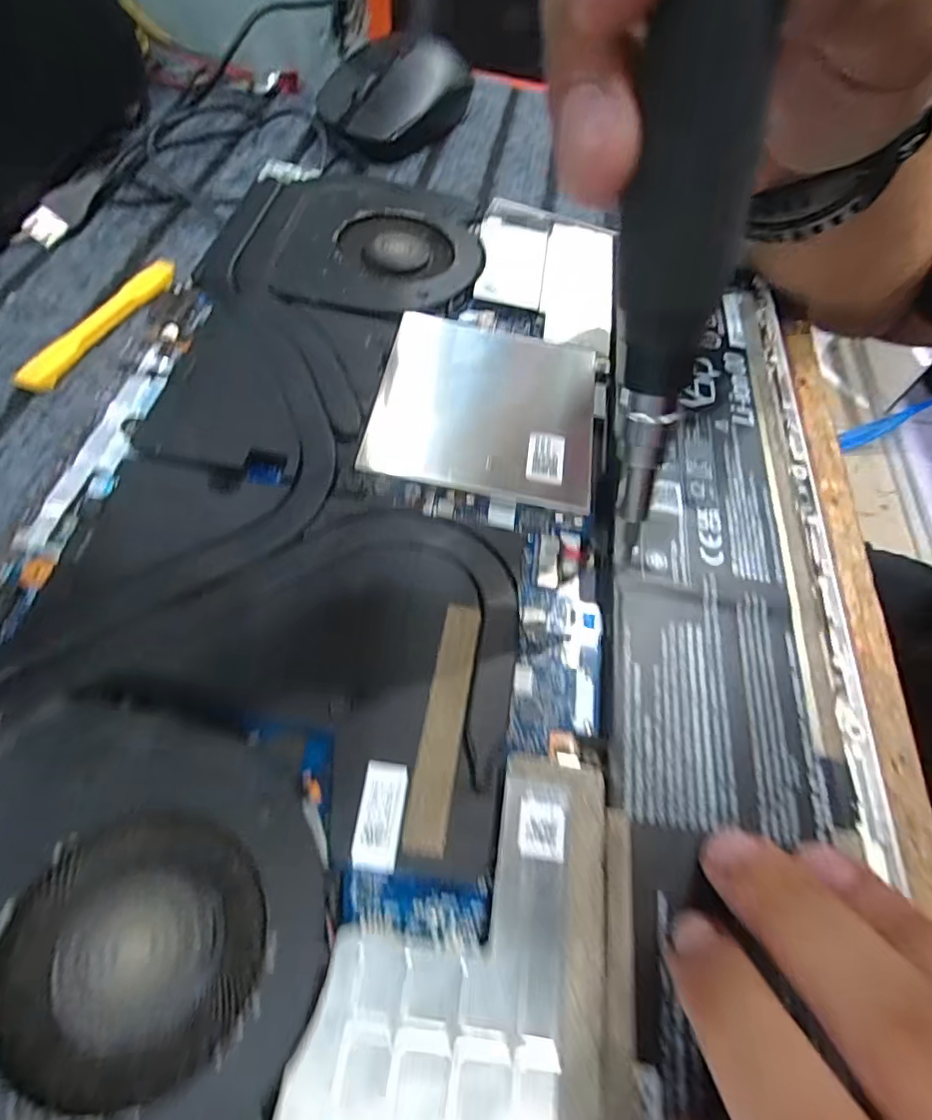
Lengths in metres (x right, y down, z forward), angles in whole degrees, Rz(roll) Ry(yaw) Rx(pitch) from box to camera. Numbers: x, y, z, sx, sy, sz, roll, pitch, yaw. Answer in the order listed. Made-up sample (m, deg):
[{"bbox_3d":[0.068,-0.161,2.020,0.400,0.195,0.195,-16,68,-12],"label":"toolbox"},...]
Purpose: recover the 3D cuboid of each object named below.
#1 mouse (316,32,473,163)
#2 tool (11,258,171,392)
[{"bbox_3d":[-0.036,-0.267,0.320,0.060,0.036,0.112,25,59,7],"label":"mouse"},{"bbox_3d":[-0.140,-0.092,0.217,0.011,0.006,0.080,25,59,7],"label":"tool"}]

